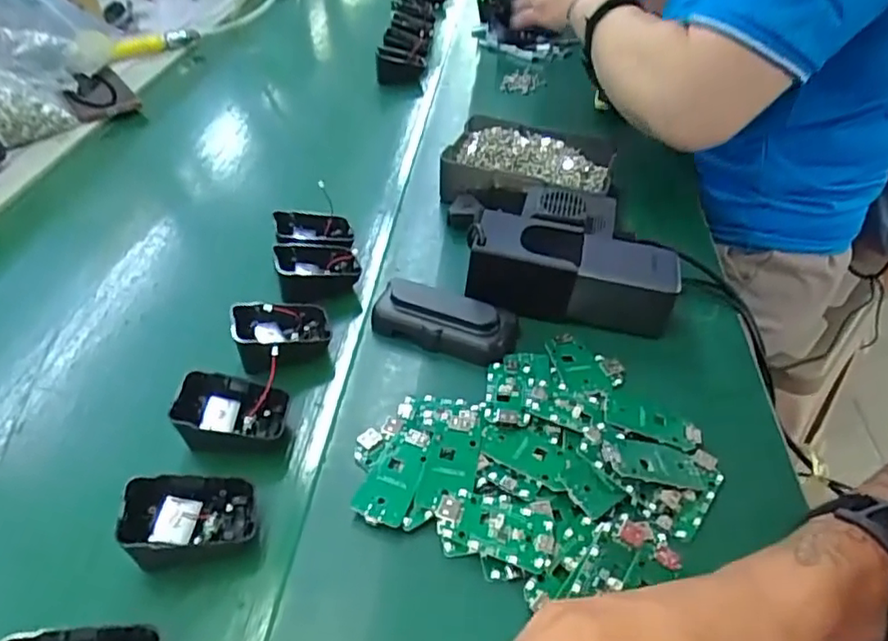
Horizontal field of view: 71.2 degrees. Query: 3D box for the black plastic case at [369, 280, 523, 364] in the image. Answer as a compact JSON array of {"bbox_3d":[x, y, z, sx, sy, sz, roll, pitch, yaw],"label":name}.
[{"bbox_3d":[0.000,-0.001,0.466,0.104,0.027,0.046,16,47,19],"label":"black plastic case"}]

